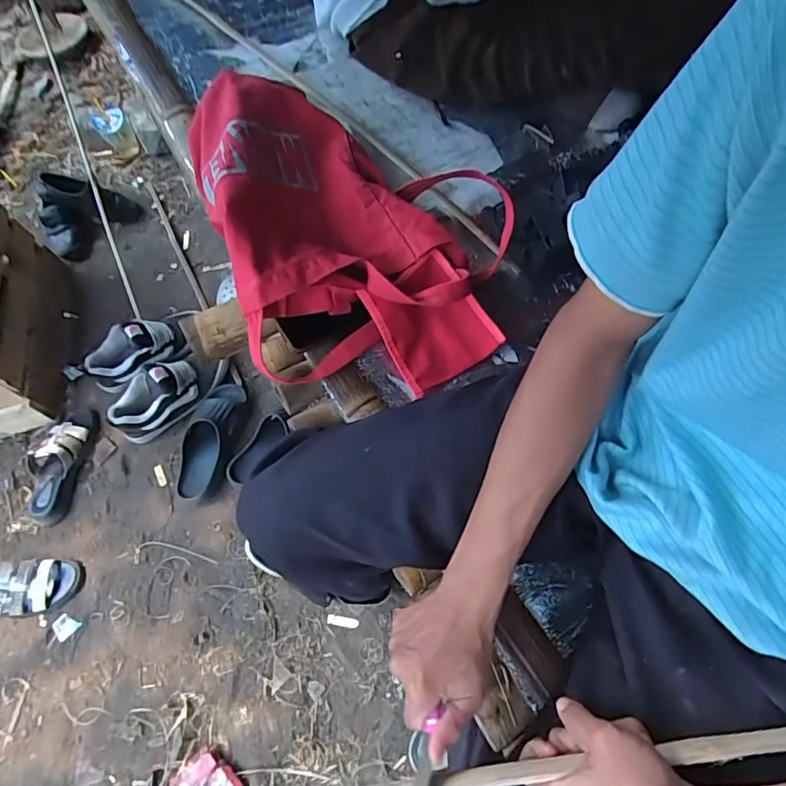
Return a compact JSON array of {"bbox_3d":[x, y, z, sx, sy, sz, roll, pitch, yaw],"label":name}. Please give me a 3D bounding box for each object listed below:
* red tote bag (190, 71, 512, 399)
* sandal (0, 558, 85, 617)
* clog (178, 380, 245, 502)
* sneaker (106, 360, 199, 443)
[{"bbox_3d":[-0.033,-0.224,0.642,0.359,0.122,0.446,-20,68,-9],"label":"red tote bag"},{"bbox_3d":[-0.742,0.384,1.022,0.250,0.059,0.104,-5,66,-2],"label":"sandal"},{"bbox_3d":[-0.392,0.093,1.112,0.117,0.083,0.257,16,67,7],"label":"clog"},{"bbox_3d":[-0.522,0.010,1.156,0.190,0.131,0.129,-24,68,-10],"label":"sneaker"}]

